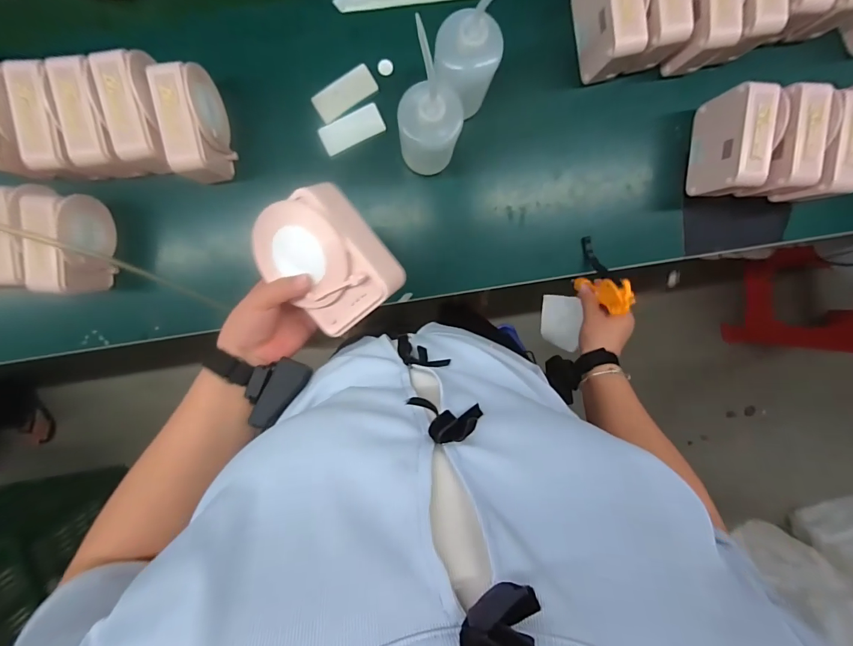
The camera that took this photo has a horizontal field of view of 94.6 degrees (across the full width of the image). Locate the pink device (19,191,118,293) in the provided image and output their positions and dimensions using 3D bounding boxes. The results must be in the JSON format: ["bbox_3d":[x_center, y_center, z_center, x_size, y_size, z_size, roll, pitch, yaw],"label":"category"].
[{"bbox_3d":[-0.491,-0.110,0.547,0.054,0.086,0.132,4,98,-1],"label":"pink device"}]

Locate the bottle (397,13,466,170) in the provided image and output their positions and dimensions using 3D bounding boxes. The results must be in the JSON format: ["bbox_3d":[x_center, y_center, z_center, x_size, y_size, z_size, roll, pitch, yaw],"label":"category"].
[{"bbox_3d":[0.005,-0.241,0.471,0.073,0.225,0.070,0,99,0],"label":"bottle"}]

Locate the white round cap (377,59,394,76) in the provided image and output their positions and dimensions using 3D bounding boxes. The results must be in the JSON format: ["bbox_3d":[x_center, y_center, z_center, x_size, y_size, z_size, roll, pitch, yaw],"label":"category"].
[{"bbox_3d":[-0.059,-0.371,0.570,0.022,0.006,0.021,0,99,0],"label":"white round cap"}]

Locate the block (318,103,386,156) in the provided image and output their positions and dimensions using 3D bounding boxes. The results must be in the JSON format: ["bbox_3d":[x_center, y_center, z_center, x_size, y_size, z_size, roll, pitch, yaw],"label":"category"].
[{"bbox_3d":[-0.108,-0.280,0.570,0.092,0.010,0.039,-25,98,3],"label":"block"}]

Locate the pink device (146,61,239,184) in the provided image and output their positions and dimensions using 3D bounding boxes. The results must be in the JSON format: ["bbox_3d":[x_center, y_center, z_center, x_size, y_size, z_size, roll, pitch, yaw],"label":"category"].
[{"bbox_3d":[-0.305,-0.263,0.528,0.062,0.089,0.131,-2,99,0],"label":"pink device"}]

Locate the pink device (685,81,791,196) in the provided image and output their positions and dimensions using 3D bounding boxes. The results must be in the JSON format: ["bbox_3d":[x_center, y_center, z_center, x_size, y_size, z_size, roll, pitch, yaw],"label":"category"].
[{"bbox_3d":[0.429,-0.250,0.557,0.068,0.102,0.131,2,98,-1],"label":"pink device"}]

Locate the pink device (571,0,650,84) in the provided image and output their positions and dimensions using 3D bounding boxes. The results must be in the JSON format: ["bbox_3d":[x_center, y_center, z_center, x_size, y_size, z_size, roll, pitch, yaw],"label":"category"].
[{"bbox_3d":[0.244,-0.405,0.530,0.057,0.114,0.124,-12,98,1],"label":"pink device"}]

